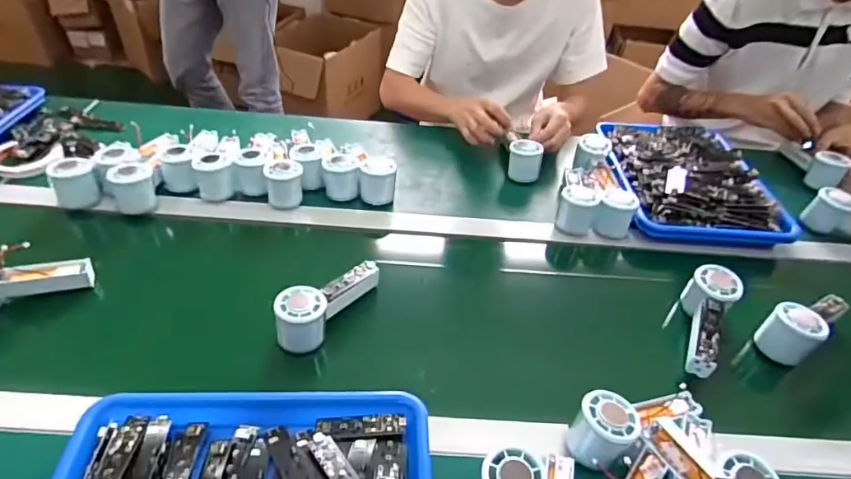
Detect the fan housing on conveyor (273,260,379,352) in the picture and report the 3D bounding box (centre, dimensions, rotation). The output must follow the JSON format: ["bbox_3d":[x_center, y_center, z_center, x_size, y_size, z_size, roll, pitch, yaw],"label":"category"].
[{"bbox_3d":[-0.122,0.071,0.630,0.051,0.063,0.154,26,45,22],"label":"fan housing on conveyor"}]

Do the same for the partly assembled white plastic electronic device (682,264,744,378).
[{"bbox_3d":[0.359,0.104,0.646,0.052,0.057,0.158,19,59,15],"label":"partly assembled white plastic electronic device"}]

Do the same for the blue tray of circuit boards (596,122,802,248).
[{"bbox_3d":[0.454,-0.117,0.894,0.250,0.058,0.333,5,40,-1],"label":"blue tray of circuit boards"}]

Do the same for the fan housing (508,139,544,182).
[{"bbox_3d":[0.173,-0.133,0.886,0.058,0.068,0.051,12,41,8],"label":"fan housing"}]

